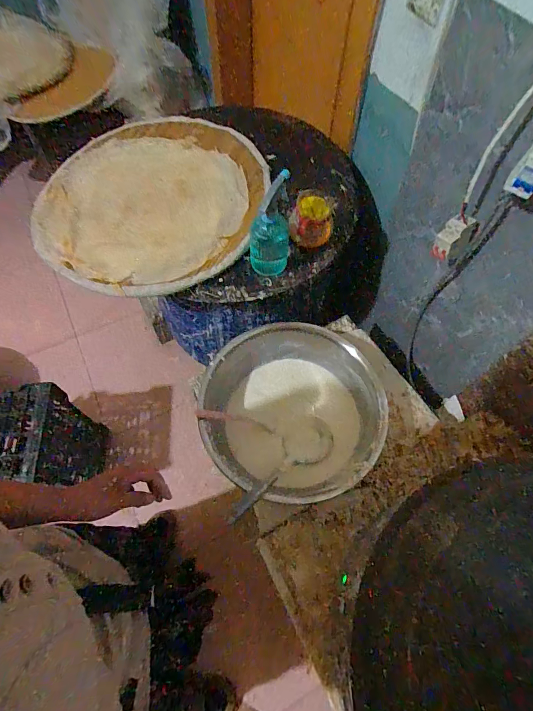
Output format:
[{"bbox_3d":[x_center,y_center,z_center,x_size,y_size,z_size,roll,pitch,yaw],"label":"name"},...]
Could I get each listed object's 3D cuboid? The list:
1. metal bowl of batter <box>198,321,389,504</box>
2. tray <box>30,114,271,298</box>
[{"bbox_3d":[0.063,0.128,0.871,0.383,0.131,0.388,0,63,-1],"label":"metal bowl of batter"},{"bbox_3d":[-0.275,-0.390,0.916,0.532,0.098,0.552,17,64,8],"label":"tray"}]

